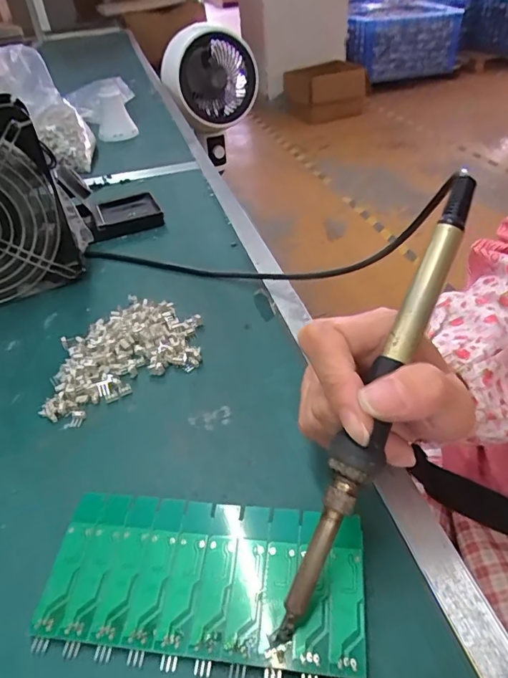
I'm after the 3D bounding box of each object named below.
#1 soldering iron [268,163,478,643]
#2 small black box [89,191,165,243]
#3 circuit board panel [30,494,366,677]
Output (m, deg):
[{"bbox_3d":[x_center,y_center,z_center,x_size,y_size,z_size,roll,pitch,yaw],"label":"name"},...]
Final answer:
[{"bbox_3d":[0.053,0.024,0.196,0.017,0.013,0.205,20,81,28],"label":"soldering iron"},{"bbox_3d":[-0.145,-0.137,0.527,0.081,0.014,0.076,-20,41,-18],"label":"small black box"},{"bbox_3d":[-0.023,0.106,0.213,0.137,0.014,0.061,2,39,9],"label":"circuit board panel"}]

